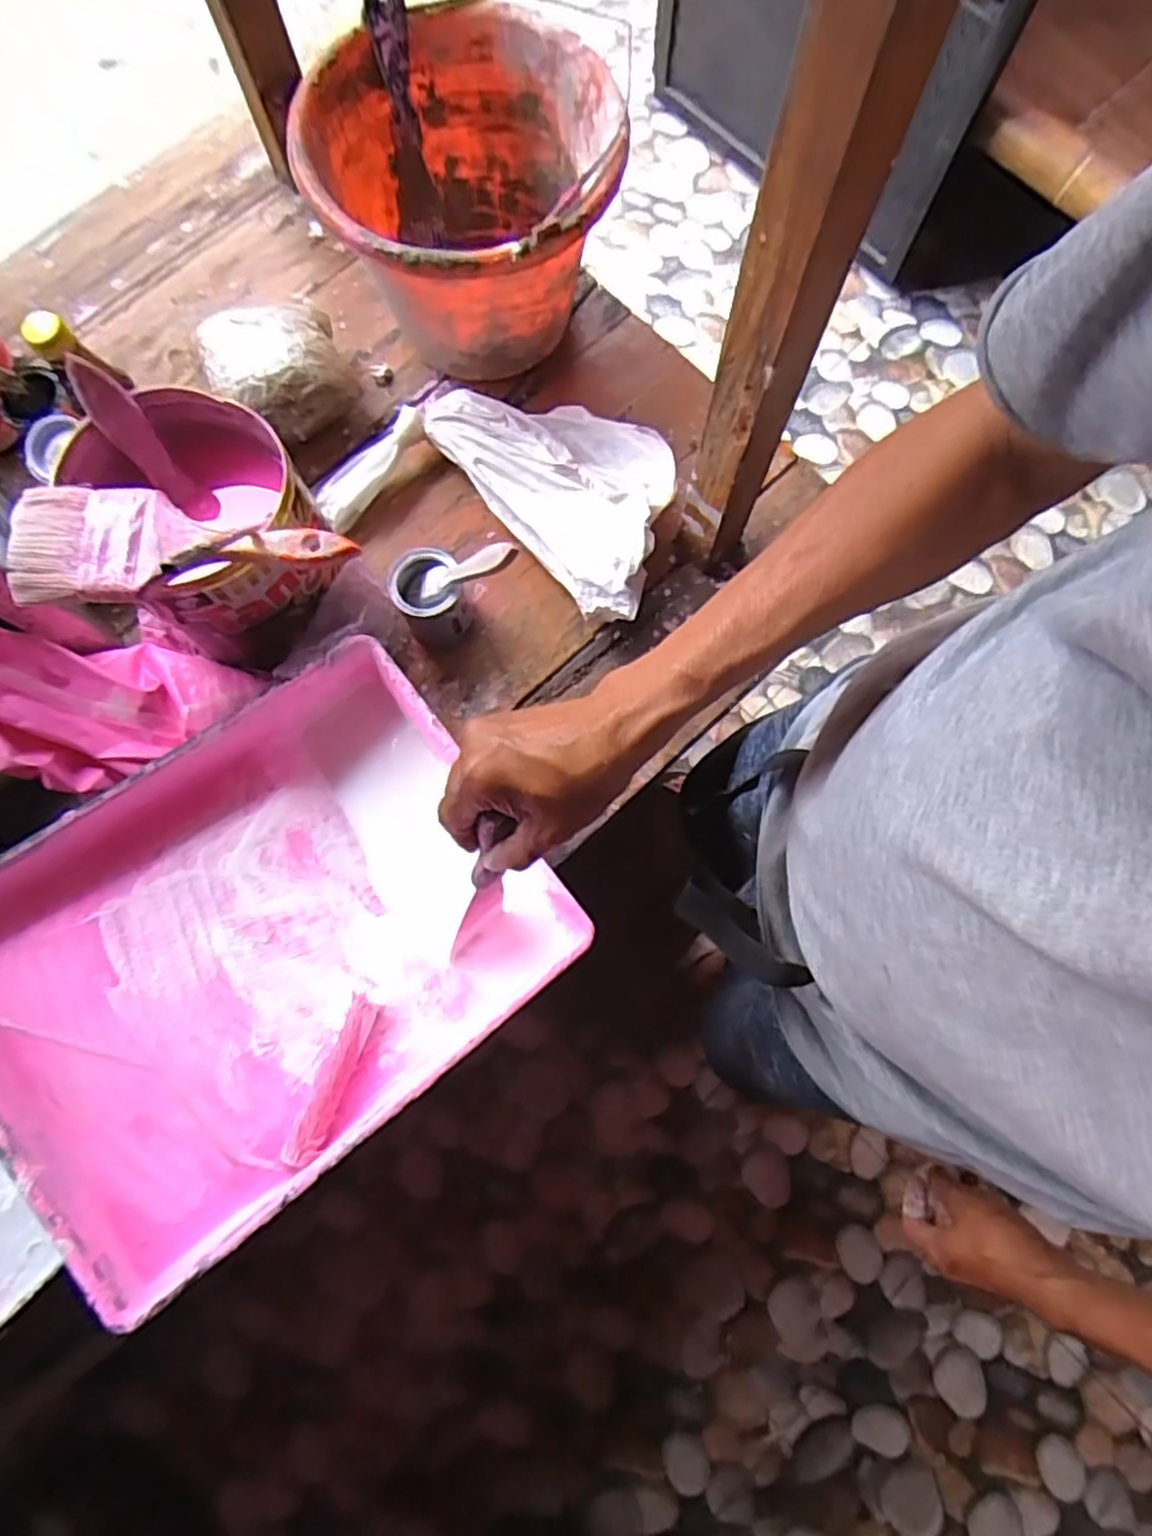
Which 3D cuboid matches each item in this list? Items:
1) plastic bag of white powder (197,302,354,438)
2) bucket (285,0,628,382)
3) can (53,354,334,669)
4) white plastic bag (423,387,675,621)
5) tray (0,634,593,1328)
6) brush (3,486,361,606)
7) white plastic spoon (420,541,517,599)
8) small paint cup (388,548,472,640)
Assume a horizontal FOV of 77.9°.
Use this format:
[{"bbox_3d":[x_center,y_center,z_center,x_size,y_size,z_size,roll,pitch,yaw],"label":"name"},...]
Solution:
[{"bbox_3d":[-0.250,-0.334,0.613,0.107,0.079,0.094,-21,79,-4],"label":"plastic bag of white powder"},{"bbox_3d":[-0.084,-0.447,0.590,0.228,0.169,0.230,0,78,1],"label":"bucket"},{"bbox_3d":[-0.241,-0.167,0.522,0.137,0.176,0.150,0,78,1],"label":"can"},{"bbox_3d":[-0.006,-0.247,0.606,0.136,0.059,0.253,-37,80,-7],"label":"white plastic bag"},{"bbox_3d":[-0.205,0.116,0.487,0.345,0.100,0.275,-38,80,-7],"label":"tray"},{"bbox_3d":[-0.243,-0.141,0.436,0.201,0.014,0.075,-3,78,0],"label":"brush"},{"bbox_3d":[-0.085,-0.146,0.529,0.011,0.123,0.020,23,76,-37],"label":"white plastic spoon"},{"bbox_3d":[-0.118,-0.138,0.579,0.052,0.068,0.055,0,78,1],"label":"small paint cup"}]

